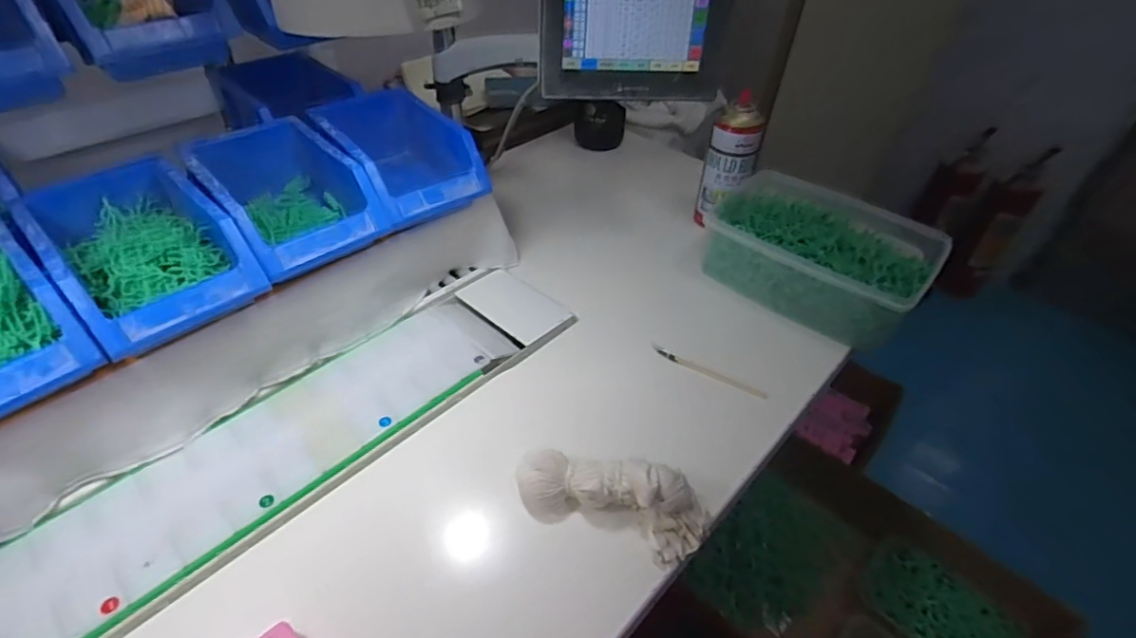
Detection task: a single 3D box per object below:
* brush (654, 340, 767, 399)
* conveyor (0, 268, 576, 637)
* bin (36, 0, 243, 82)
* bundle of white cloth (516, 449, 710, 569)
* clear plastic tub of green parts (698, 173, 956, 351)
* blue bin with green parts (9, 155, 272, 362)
[{"bbox_3d":[0.150,0.057,0.616,0.129,0.012,0.010,24,46,20],"label":"brush"},{"bbox_3d":[-0.333,0.167,0.457,0.143,0.029,0.848,33,50,28],"label":"conveyor"},{"bbox_3d":[-0.401,-0.294,0.543,0.146,0.073,0.155,-31,53,-31],"label":"bin"},{"bbox_3d":[0.038,0.139,0.476,0.158,0.049,0.074,17,45,14],"label":"bundle of white cloth"},{"bbox_3d":[0.309,-0.082,0.711,0.250,0.084,0.189,33,50,28],"label":"clear plastic tub of green parts"},{"bbox_3d":[-0.363,-0.062,0.484,0.185,0.067,0.121,34,51,28],"label":"blue bin with green parts"}]

